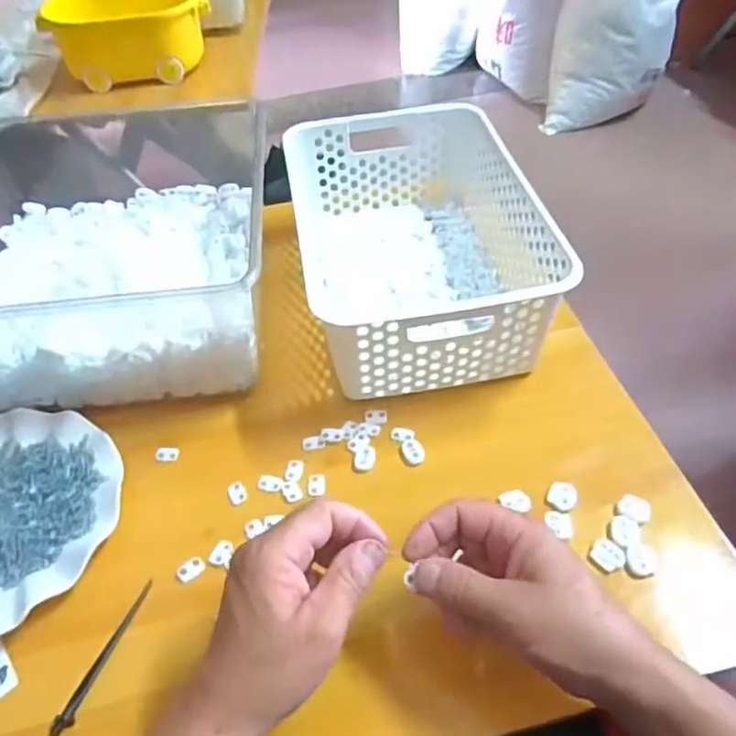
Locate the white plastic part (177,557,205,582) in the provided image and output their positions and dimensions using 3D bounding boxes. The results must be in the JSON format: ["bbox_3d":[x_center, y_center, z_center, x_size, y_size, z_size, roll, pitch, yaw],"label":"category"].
[{"bbox_3d":[-0.126,0.143,0.449,0.019,0.006,0.012,-33,54,-25],"label":"white plastic part"}]

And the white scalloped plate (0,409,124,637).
[{"bbox_3d":[-0.278,0.110,0.472,0.175,0.020,0.178,-1,47,1],"label":"white scalloped plate"}]

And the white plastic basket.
[{"bbox_3d":[0.043,-0.120,0.600,0.200,0.110,0.299,-9,47,-6],"label":"white plastic basket"}]

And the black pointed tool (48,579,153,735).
[{"bbox_3d":[-0.171,0.187,0.410,0.009,0.005,0.103,15,50,16],"label":"black pointed tool"}]

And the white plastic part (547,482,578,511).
[{"bbox_3d":[0.144,0.095,0.468,0.020,0.006,0.020,-1,47,1],"label":"white plastic part"}]

